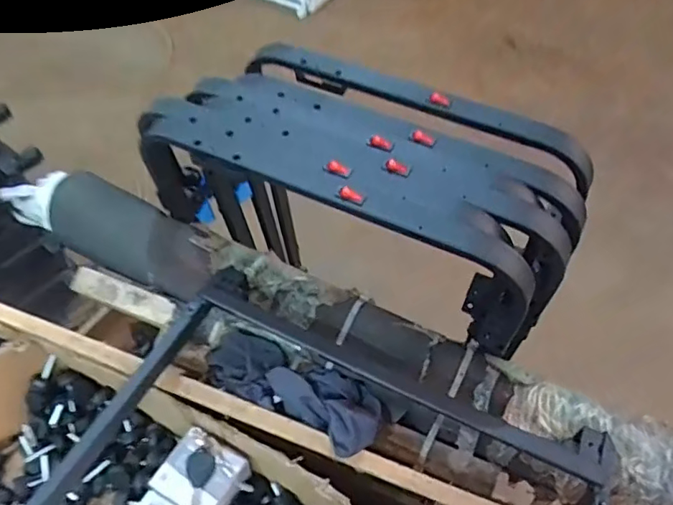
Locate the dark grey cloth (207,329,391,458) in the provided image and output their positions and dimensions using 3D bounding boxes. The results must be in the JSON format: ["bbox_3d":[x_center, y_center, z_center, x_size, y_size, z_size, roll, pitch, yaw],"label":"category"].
[{"bbox_3d":[-0.053,0.161,0.649,0.228,0.066,0.088,28,55,18],"label":"dark grey cloth"}]

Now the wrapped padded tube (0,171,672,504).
[{"bbox_3d":[-0.052,0.083,0.712,0.959,0.089,0.134,24,54,16],"label":"wrapped padded tube"}]

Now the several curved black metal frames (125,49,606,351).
[{"bbox_3d":[0.027,-0.078,0.690,0.511,0.201,0.222,23,54,15],"label":"several curved black metal frames"}]

